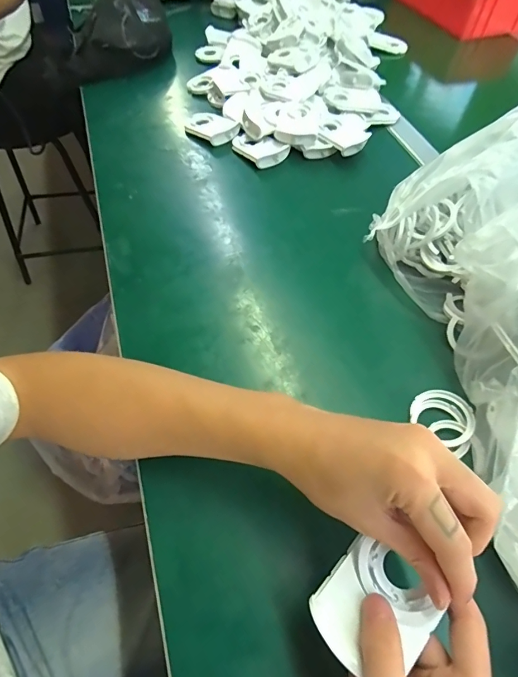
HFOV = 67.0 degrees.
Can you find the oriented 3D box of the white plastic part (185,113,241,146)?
[{"bbox_3d":[-0.067,-0.307,0.571,0.069,0.018,0.053,35,61,19],"label":"white plastic part"}]

